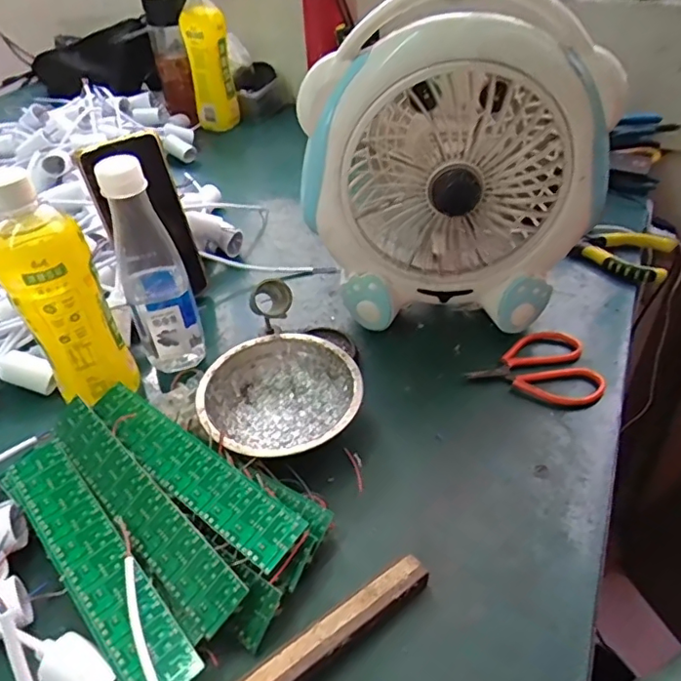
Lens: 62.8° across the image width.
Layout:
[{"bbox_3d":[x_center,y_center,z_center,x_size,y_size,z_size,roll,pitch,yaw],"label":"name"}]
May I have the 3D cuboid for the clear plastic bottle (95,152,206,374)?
[{"bbox_3d":[-0.159,-0.057,0.473,0.056,0.195,0.059,-21,45,-19],"label":"clear plastic bottle"}]

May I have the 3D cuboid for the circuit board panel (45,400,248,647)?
[{"bbox_3d":[-0.135,0.107,0.370,0.198,0.004,0.035,36,82,28],"label":"circuit board panel"}]

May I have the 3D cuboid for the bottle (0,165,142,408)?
[{"bbox_3d":[-0.209,-0.032,0.421,0.068,0.180,0.055,-26,47,-24],"label":"bottle"}]

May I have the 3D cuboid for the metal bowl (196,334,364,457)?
[{"bbox_3d":[-0.048,0.047,0.451,0.123,0.037,0.123,-1,42,1],"label":"metal bowl"}]

